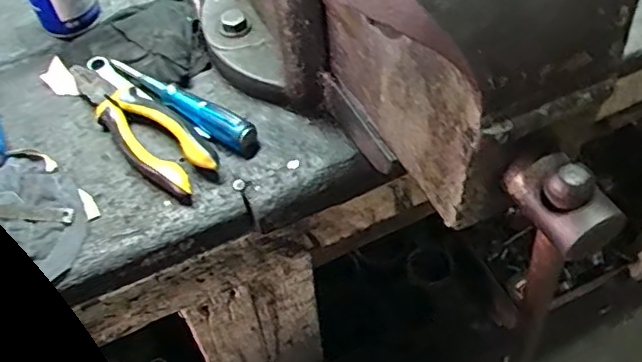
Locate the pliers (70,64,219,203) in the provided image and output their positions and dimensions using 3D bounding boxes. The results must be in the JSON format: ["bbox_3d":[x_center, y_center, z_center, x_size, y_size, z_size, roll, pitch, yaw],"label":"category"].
[{"bbox_3d":[-0.168,-0.055,0.545,0.200,0.028,0.056,36,63,26],"label":"pliers"}]

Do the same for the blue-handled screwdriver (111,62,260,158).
[{"bbox_3d":[-0.135,-0.076,0.555,0.181,0.026,0.023,30,60,23],"label":"blue-handled screwdriver"}]

